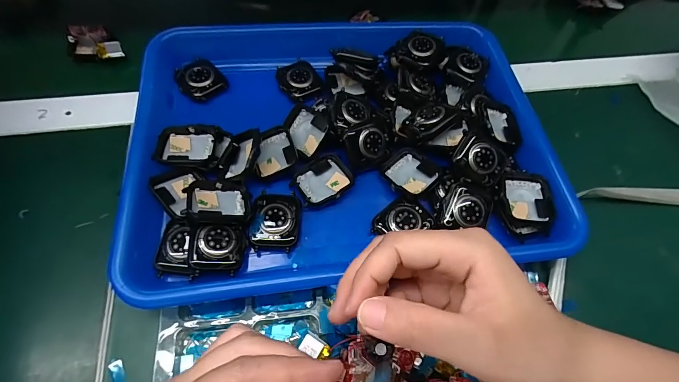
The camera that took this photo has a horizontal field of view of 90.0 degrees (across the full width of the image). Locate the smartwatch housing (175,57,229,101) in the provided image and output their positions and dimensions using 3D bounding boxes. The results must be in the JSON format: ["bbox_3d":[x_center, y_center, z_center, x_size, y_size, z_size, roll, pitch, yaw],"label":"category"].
[{"bbox_3d":[-0.125,-0.101,0.306,0.037,0.010,0.041,-38,70,-20],"label":"smartwatch housing"}]

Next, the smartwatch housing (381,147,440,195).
[{"bbox_3d":[0.058,-0.015,0.275,0.035,0.012,0.040,-33,68,-19],"label":"smartwatch housing"}]

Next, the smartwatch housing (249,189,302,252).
[{"bbox_3d":[-0.047,0.020,0.249,0.035,0.008,0.044,2,62,-2],"label":"smartwatch housing"}]

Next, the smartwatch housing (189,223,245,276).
[{"bbox_3d":[-0.082,0.039,0.231,0.034,0.007,0.033,13,65,-24],"label":"smartwatch housing"}]

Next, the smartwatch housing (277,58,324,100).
[{"bbox_3d":[-0.037,-0.104,0.315,0.038,0.007,0.044,-27,67,-16],"label":"smartwatch housing"}]

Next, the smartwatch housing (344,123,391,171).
[{"bbox_3d":[0.024,-0.036,0.274,0.039,0.010,0.034,-18,107,-16],"label":"smartwatch housing"}]

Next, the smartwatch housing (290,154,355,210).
[{"bbox_3d":[-0.013,-0.008,0.268,0.044,0.007,0.035,-35,69,-19],"label":"smartwatch housing"}]

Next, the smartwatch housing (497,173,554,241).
[{"bbox_3d":[0.143,0.011,0.264,0.040,0.012,0.052,2,62,-2],"label":"smartwatch housing"}]

